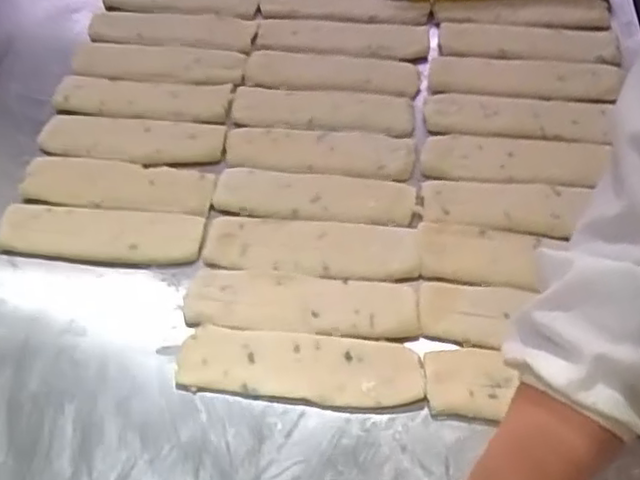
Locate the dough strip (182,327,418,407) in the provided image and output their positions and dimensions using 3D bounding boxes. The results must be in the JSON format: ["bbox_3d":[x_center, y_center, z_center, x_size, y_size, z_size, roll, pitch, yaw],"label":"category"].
[{"bbox_3d":[-0.016,0.100,0.524,0.190,0.007,0.054,5,56,6],"label":"dough strip"}]

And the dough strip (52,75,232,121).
[{"bbox_3d":[-0.189,-0.155,0.703,0.185,0.011,0.060,3,56,5],"label":"dough strip"}]

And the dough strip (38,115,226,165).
[{"bbox_3d":[-0.195,-0.103,0.677,0.192,0.012,0.060,4,56,5],"label":"dough strip"}]

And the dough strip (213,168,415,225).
[{"bbox_3d":[-0.007,-0.045,0.620,0.185,0.008,0.058,3,56,5],"label":"dough strip"}]

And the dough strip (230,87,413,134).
[{"bbox_3d":[0.000,-0.135,0.681,0.184,0.008,0.060,3,56,4],"label":"dough strip"}]

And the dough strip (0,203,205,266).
[{"bbox_3d":[-0.203,-0.010,0.606,0.186,0.011,0.059,3,56,5],"label":"dough strip"}]

